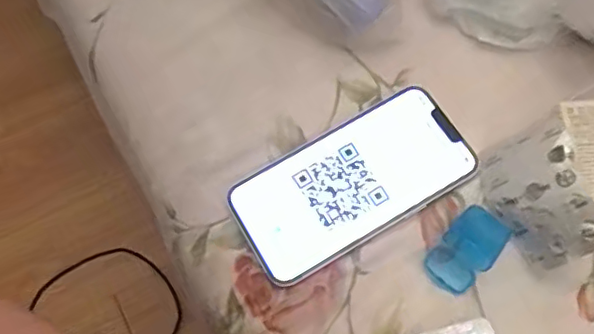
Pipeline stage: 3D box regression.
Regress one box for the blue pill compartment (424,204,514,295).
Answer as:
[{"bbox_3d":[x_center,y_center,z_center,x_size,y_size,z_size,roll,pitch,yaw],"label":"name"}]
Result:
[{"bbox_3d":[0.096,0.047,0.328,0.030,0.012,0.048,40,74,18],"label":"blue pill compartment"}]

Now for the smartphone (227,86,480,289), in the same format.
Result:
[{"bbox_3d":[0.034,0.009,0.354,0.144,0.007,0.071,-29,68,-9],"label":"smartphone"}]

